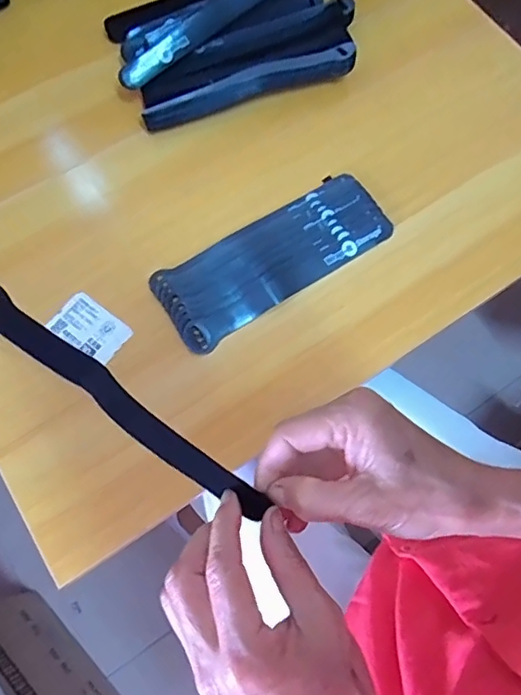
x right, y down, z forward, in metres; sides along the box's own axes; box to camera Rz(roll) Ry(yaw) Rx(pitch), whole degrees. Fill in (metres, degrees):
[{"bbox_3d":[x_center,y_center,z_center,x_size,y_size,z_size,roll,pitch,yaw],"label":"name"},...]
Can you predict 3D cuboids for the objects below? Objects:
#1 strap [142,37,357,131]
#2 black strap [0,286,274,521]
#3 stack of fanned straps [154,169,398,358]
[{"bbox_3d":[-0.010,-0.236,0.489,0.195,0.031,0.038,-16,73,-7],"label":"strap"},{"bbox_3d":[-0.077,0.028,0.288,0.192,0.016,0.019,36,74,5],"label":"black strap"},{"bbox_3d":[0.011,-0.075,0.449,0.197,0.014,0.075,-33,76,-12],"label":"stack of fanned straps"}]

